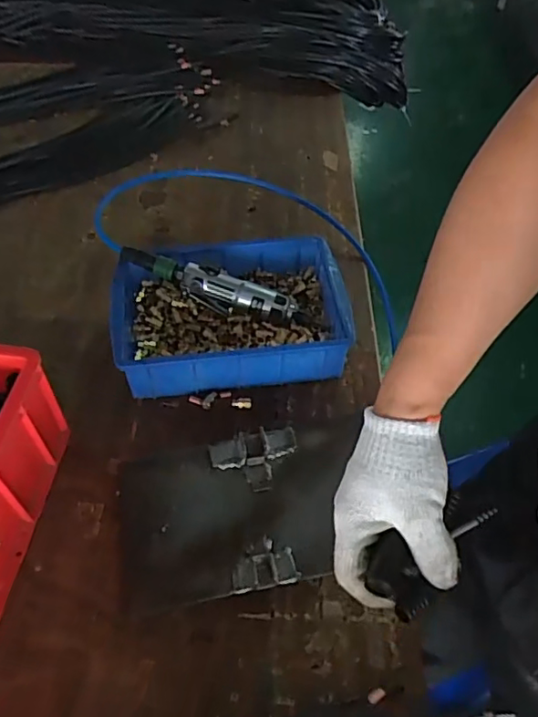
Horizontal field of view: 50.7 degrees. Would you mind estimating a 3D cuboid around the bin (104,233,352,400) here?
[{"bbox_3d":[-0.050,-0.057,0.768,0.302,0.089,0.200,-7,53,-5],"label":"bin"}]

